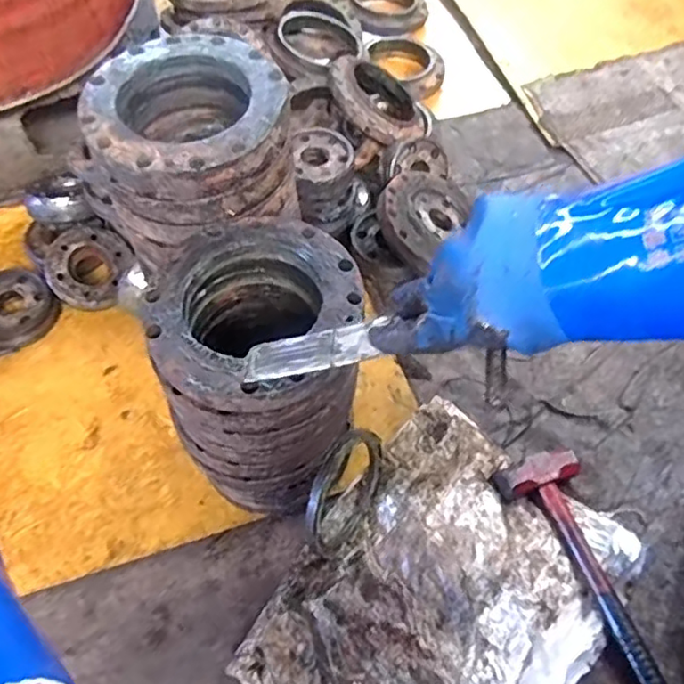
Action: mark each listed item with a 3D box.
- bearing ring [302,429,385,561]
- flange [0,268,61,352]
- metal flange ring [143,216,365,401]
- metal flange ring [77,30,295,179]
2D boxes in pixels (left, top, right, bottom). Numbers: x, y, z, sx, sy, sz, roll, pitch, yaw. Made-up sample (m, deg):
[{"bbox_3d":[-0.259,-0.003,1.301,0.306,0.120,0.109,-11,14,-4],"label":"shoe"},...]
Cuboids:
[{"bbox_3d":[0.004,0.180,0.749,0.018,0.146,0.151,16,78,28],"label":"bearing ring"},{"bbox_3d":[-0.505,-0.058,0.950,0.115,0.046,0.121,0,57,0],"label":"flange"},{"bbox_3d":[-0.080,-0.041,0.569,0.189,0.024,0.199,0,57,0],"label":"metal flange ring"},{"bbox_3d":[-0.158,-0.242,0.615,0.199,0.024,0.202,0,57,0],"label":"metal flange ring"}]

